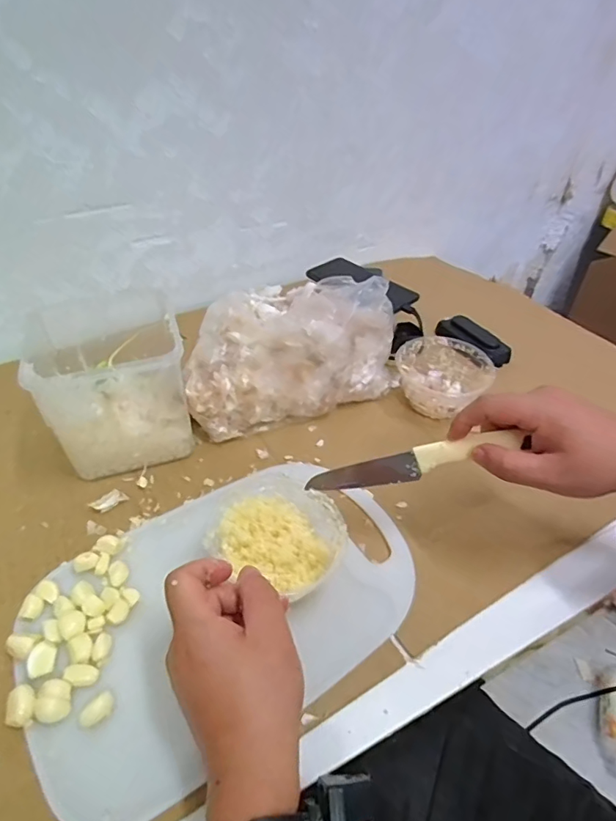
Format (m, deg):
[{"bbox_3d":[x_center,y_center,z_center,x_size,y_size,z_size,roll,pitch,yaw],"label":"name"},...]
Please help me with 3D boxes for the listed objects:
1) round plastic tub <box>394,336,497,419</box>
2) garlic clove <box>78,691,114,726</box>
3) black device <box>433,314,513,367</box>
[{"bbox_3d":[0.159,-0.037,0.578,0.107,0.056,0.094,16,46,16],"label":"round plastic tub"},{"bbox_3d":[-0.146,0.210,0.336,0.023,0.012,0.014,-29,51,-27],"label":"garlic clove"},{"bbox_3d":[0.223,-0.099,0.660,0.038,0.027,0.109,-26,50,-26],"label":"black device"}]

